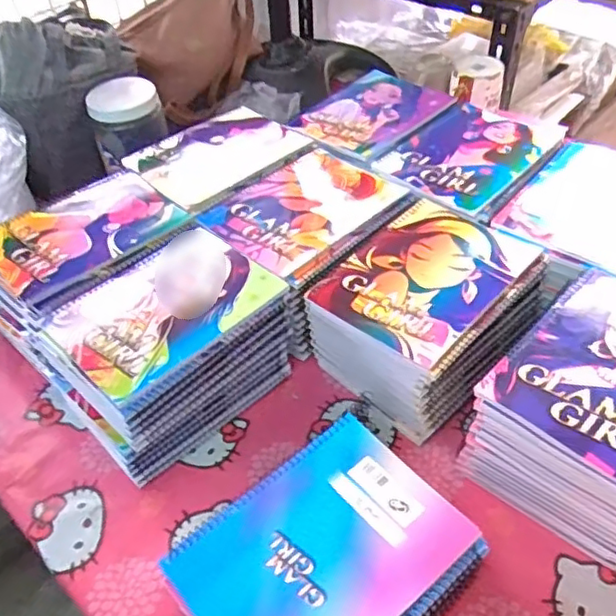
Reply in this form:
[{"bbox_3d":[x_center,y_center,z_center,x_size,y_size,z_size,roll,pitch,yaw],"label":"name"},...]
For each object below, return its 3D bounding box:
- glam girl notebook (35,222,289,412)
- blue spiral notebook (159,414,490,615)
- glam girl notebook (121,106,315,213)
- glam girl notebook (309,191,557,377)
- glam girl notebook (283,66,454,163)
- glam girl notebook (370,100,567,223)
[{"bbox_3d":[-0.144,-0.006,0.627,0.157,0.016,0.199,32,57,32],"label":"glam girl notebook"},{"bbox_3d":[0.016,0.190,0.484,0.198,0.015,0.164,-34,51,-24],"label":"blue spiral notebook"},{"bbox_3d":[-0.115,-0.200,0.822,0.204,0.019,0.148,-33,51,-24],"label":"glam girl notebook"},{"bbox_3d":[0.121,-0.039,0.640,0.160,0.006,0.208,30,55,31],"label":"glam girl notebook"},{"bbox_3d":[0.089,-0.273,0.880,0.159,0.009,0.205,32,56,32],"label":"glam girl notebook"},{"bbox_3d":[0.205,-0.194,0.791,0.166,0.015,0.207,30,56,31],"label":"glam girl notebook"}]

